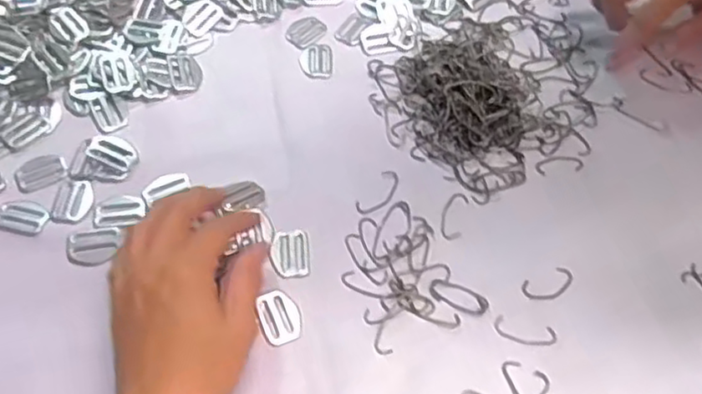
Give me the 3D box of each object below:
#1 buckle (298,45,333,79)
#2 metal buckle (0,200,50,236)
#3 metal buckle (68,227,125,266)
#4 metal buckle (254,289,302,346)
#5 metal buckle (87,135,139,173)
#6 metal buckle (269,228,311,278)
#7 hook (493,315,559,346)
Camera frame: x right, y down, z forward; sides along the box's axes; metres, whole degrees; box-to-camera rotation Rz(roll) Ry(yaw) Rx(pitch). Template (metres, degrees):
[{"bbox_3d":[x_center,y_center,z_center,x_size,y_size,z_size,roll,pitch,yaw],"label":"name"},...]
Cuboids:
[{"bbox_3d":[-0.027,-0.106,0.511,0.026,0.004,0.034,-3,59,-5],"label":"buckle"},{"bbox_3d":[-0.212,0.012,0.425,0.033,0.004,0.024,10,59,3],"label":"metal buckle"},{"bbox_3d":[-0.163,0.031,0.417,0.032,0.004,0.026,-7,59,-7],"label":"metal buckle"},{"bbox_3d":[-0.043,0.072,0.397,0.025,0.004,0.033,-18,62,-14],"label":"metal buckle"},{"bbox_3d":[-0.165,-0.031,0.455,0.035,0.005,0.023,26,61,12],"label":"metal buckle"},{"bbox_3d":[-0.038,0.035,0.421,0.023,0.004,0.033,-8,60,-8],"label":"metal buckle"},{"bbox_3d":[0.106,0.082,0.399,0.038,0.004,0.014,12,59,4],"label":"hook"}]

